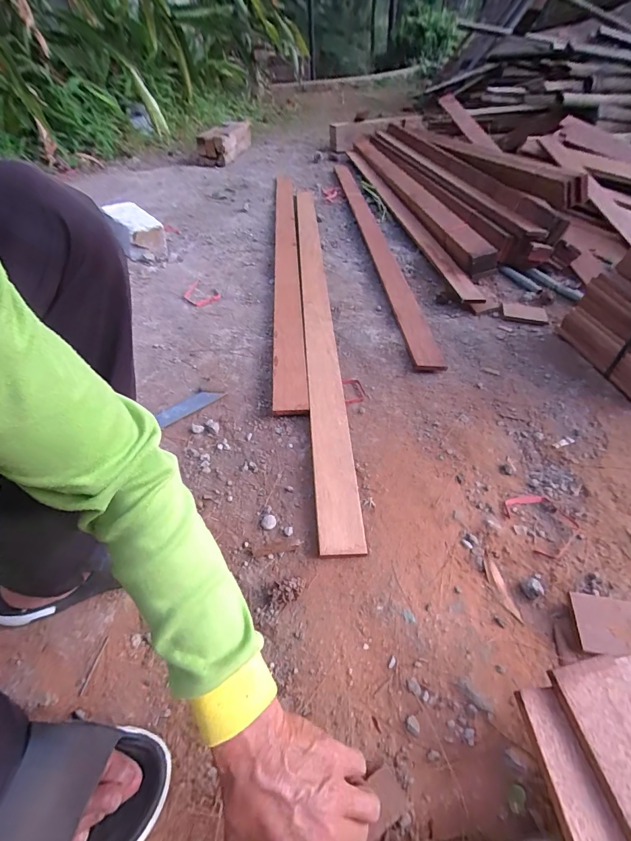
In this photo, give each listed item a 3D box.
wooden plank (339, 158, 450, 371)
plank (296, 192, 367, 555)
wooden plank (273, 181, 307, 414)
[{"bbox_3d":[0.186,-0.666,1.273,0.076,0.032,1.509,-3,47,-3],"label":"wooden plank"},{"bbox_3d":[0.001,-0.337,0.974,0.079,0.029,1.380,-2,47,-2],"label":"plank"},{"bbox_3d":[-0.093,-0.534,1.159,0.070,0.032,1.405,-3,47,-3],"label":"wooden plank"}]

